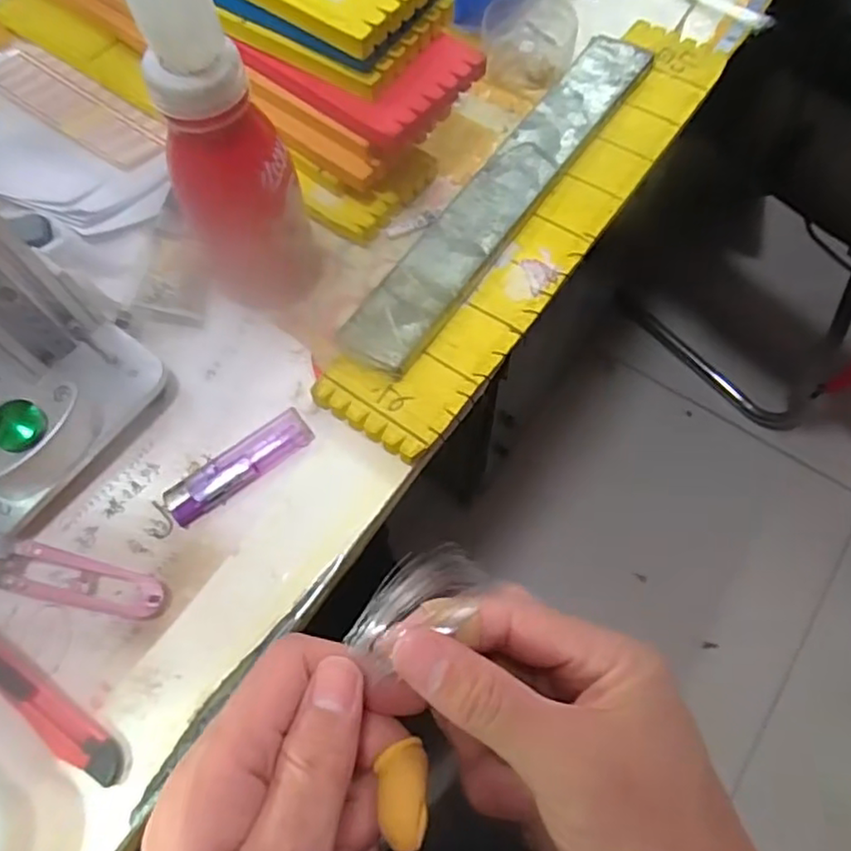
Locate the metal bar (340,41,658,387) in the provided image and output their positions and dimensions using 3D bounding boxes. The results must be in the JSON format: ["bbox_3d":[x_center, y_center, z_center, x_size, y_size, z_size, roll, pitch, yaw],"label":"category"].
[{"bbox_3d":[0.051,-0.142,0.381,0.041,0.011,0.285,31,69,16],"label":"metal bar"}]

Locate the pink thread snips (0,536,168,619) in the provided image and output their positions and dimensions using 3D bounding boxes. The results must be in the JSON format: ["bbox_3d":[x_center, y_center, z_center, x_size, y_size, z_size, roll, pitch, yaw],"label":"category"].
[{"bbox_3d":[-0.170,0.069,0.296,0.101,0.020,0.023,11,67,6],"label":"pink thread snips"}]

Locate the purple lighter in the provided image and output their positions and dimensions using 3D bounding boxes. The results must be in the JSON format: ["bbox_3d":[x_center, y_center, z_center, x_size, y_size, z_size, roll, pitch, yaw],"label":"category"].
[{"bbox_3d":[-0.091,0.020,0.320,0.076,0.013,0.019,-36,71,-14],"label":"purple lighter"}]

